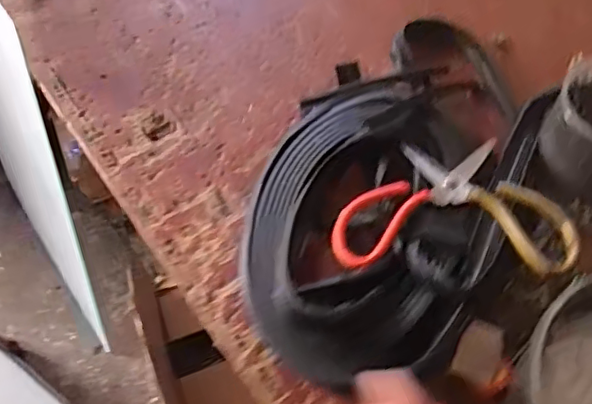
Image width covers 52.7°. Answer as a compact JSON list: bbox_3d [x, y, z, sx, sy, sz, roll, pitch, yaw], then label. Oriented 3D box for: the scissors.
[{"bbox_3d":[0.130,0.003,0.518,0.193,0.045,0.131,3,61,3],"label":"scissors"}]

